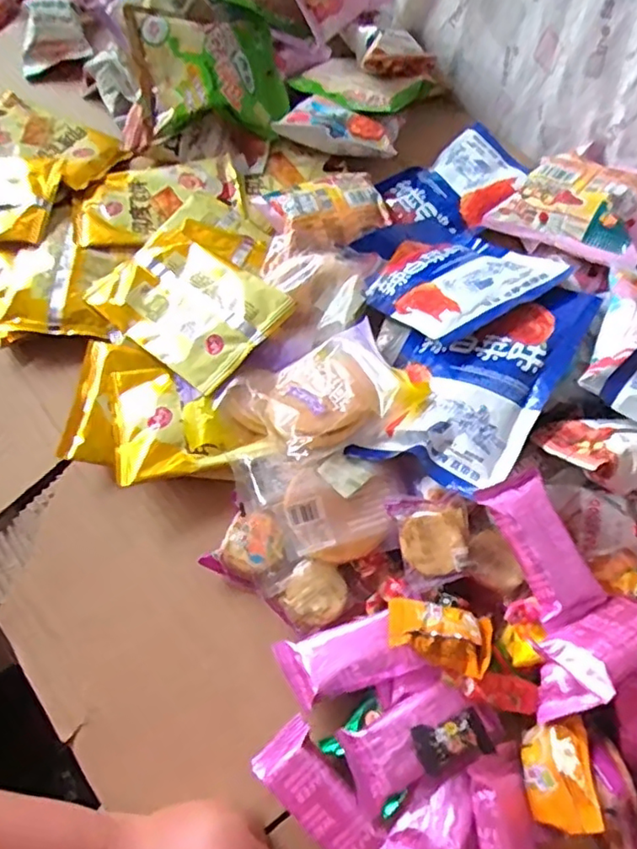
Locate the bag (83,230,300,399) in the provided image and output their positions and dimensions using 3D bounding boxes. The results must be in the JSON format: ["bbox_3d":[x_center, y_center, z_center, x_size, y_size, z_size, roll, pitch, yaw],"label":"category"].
[{"bbox_3d":[-0.108,-0.103,0.494,0.156,0.028,0.102,38,66,19],"label":"bag"}]

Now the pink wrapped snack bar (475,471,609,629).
[{"bbox_3d":[0.130,0.070,0.346,0.039,0.015,0.085,-25,80,-15],"label":"pink wrapped snack bar"}]

